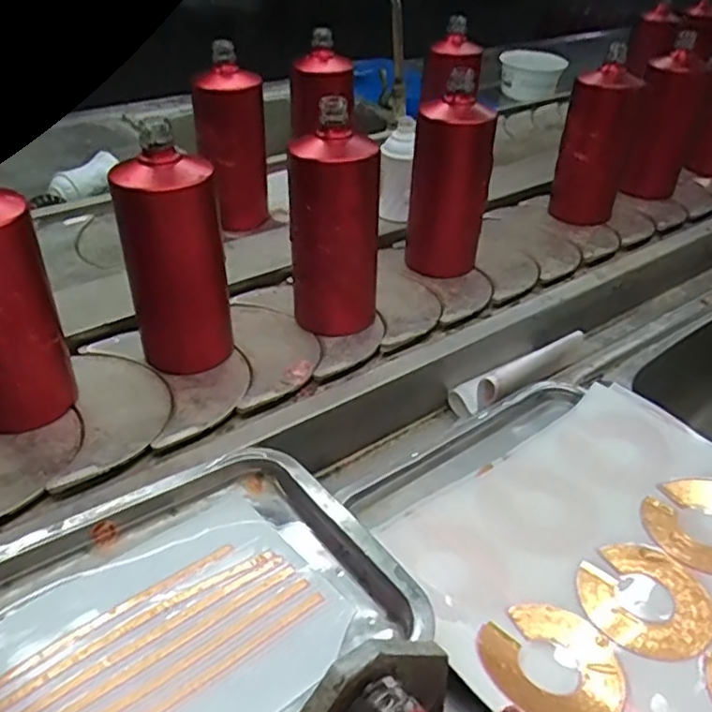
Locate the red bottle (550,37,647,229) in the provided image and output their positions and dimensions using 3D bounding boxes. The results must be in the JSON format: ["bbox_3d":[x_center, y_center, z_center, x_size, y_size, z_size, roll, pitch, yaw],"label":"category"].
[{"bbox_3d":[0.309,-0.278,0.853,0.086,0.203,0.089,14,40,14],"label":"red bottle"}]

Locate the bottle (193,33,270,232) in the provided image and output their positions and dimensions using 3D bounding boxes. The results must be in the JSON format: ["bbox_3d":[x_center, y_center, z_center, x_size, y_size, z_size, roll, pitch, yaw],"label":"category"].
[{"bbox_3d":[-0.149,-0.260,0.798,0.066,0.199,0.068,23,43,24],"label":"bottle"}]

